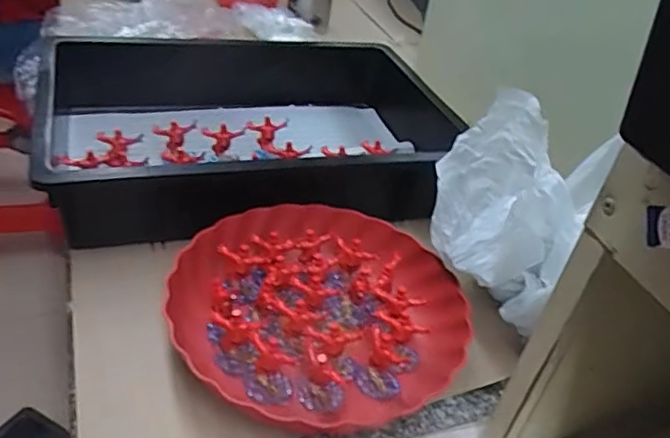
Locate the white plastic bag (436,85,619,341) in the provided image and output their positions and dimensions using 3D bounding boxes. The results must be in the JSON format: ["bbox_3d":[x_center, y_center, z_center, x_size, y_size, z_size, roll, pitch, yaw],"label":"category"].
[{"bbox_3d":[0.145,-0.007,0.518,0.112,0.143,0.151,-26,49,-38],"label":"white plastic bag"}]

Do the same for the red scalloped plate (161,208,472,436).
[{"bbox_3d":[-0.014,0.074,0.512,0.240,0.047,0.222,7,37,-4],"label":"red scalloped plate"}]

